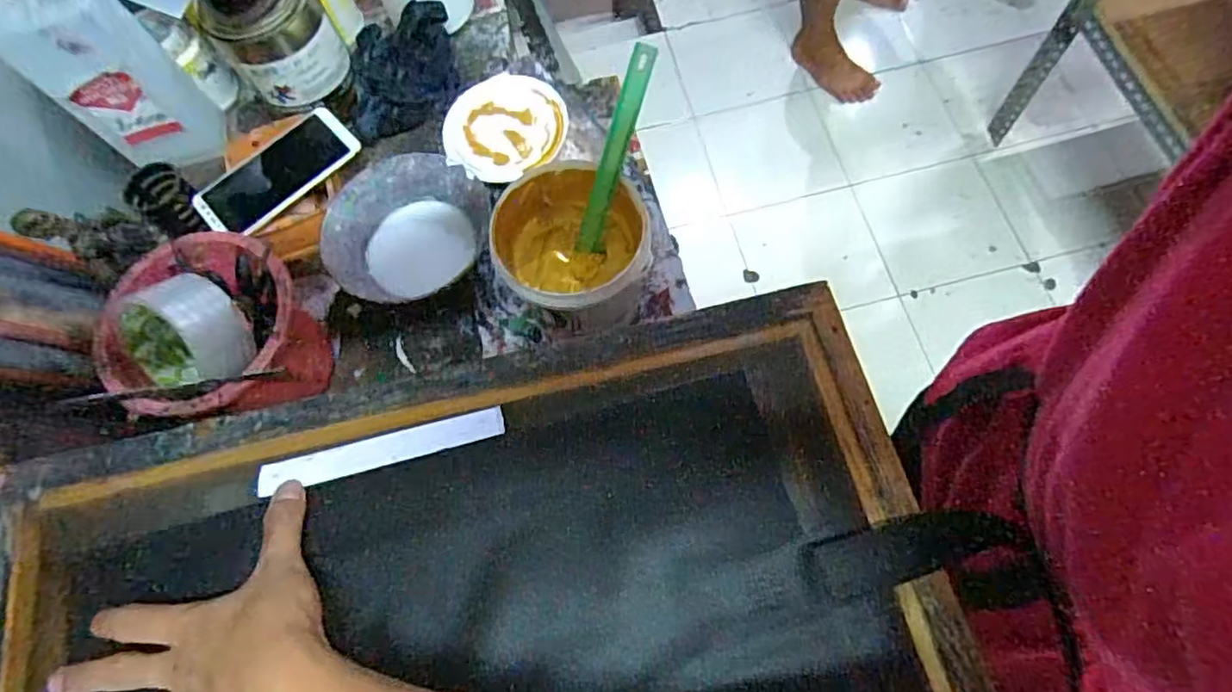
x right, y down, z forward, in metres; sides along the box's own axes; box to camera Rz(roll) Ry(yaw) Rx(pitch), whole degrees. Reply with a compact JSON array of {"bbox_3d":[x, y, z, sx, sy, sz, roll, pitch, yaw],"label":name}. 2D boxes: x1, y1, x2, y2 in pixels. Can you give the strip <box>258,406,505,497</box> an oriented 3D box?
[{"bbox_3d":[-0.155,0.068,0.428,0.161,0.004,0.022,-14,68,-2],"label":"strip"}]

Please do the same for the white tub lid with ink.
[{"bbox_3d":[-0.113,-0.221,0.665,0.125,0.011,0.106,-27,78,2],"label":"white tub lid with ink"}]

